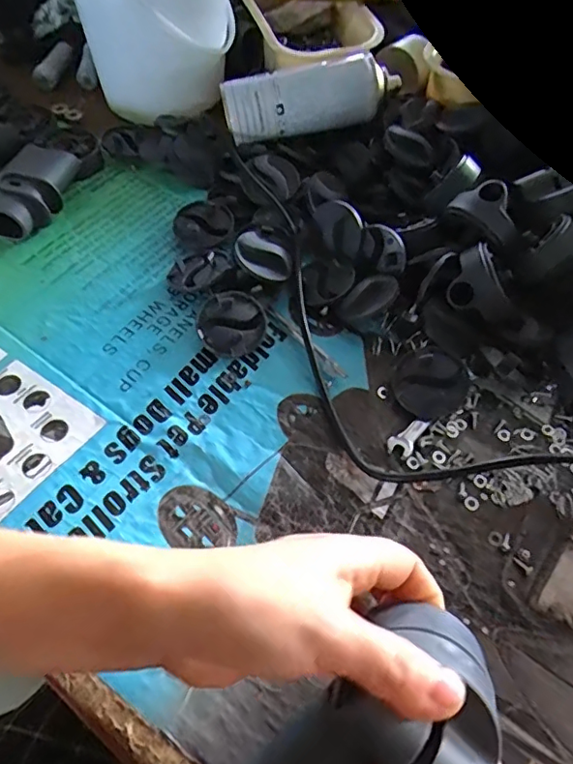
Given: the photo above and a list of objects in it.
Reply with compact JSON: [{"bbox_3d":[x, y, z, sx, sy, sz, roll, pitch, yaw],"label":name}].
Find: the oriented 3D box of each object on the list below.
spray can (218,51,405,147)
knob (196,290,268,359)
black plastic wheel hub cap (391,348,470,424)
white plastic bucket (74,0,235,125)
[{"bbox_3d":[0.027,-0.295,0.565,0.182,0.057,0.053,-14,59,-12],"label":"spray can"},{"bbox_3d":[-0.045,-0.048,0.452,0.055,0.013,0.055,1,75,-2],"label":"knob"},{"bbox_3d":[0.113,0.000,0.426,0.055,0.015,0.055,-5,71,15],"label":"black plastic wheel hub cap"},{"bbox_3d":[-0.144,-0.410,0.595,0.169,0.176,0.204,-8,58,-8],"label":"white plastic bucket"}]

